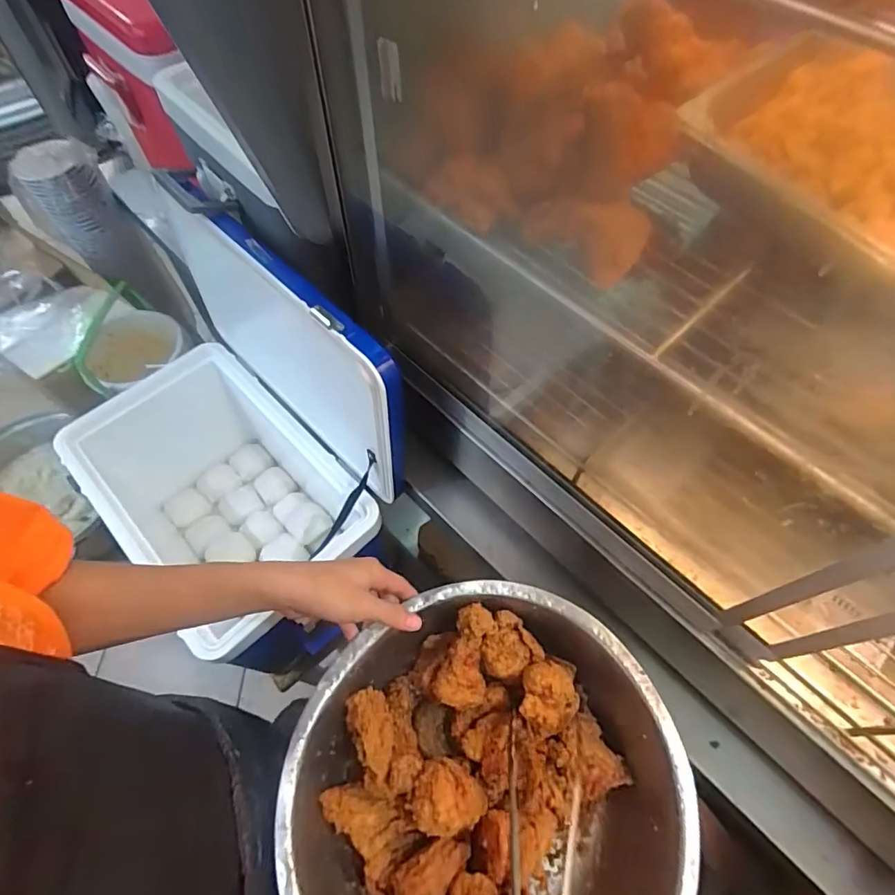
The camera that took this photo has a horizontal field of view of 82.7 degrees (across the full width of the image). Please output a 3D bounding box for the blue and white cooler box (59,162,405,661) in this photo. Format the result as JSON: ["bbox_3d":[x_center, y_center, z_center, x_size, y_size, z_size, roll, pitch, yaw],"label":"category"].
[{"bbox_3d":[-0.348,0.013,0.806,0.478,0.605,0.369,41,69,16],"label":"blue and white cooler box"}]

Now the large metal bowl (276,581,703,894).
[{"bbox_3d":[0.037,0.338,0.522,0.368,0.135,0.356,-5,64,-5],"label":"large metal bowl"}]

